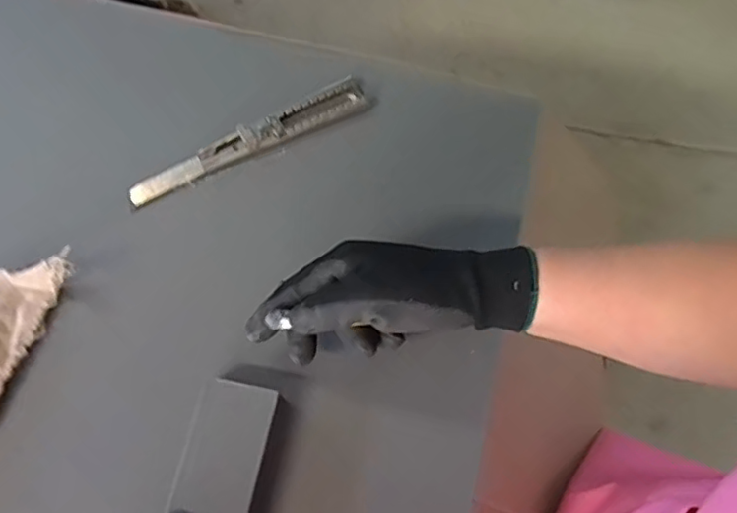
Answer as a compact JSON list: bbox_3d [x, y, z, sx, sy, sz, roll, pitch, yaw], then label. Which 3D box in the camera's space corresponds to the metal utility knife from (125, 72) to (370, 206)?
[{"bbox_3d":[-0.094,-0.094,0.497,0.203,0.017,0.031,-28,70,-12],"label":"metal utility knife"}]

